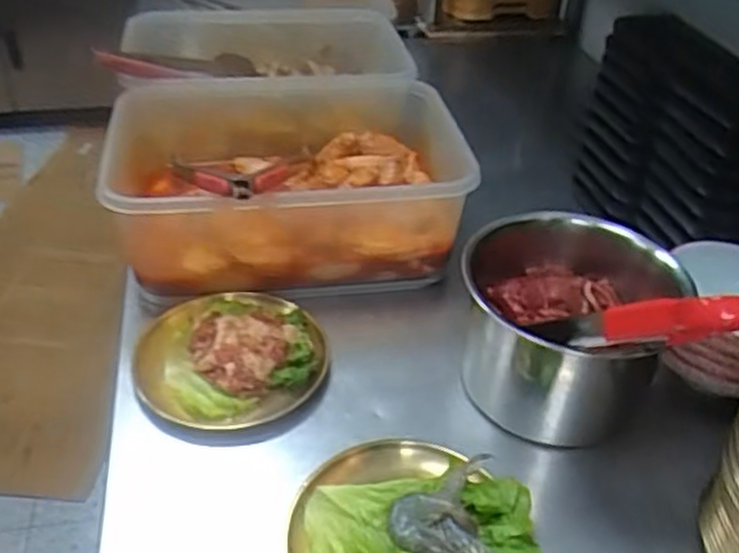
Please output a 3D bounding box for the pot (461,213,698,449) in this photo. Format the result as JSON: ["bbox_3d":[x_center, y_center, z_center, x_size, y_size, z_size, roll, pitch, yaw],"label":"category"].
[{"bbox_3d":[0.149,0.034,0.589,0.151,0.123,0.160,2,38,-2],"label":"pot"}]

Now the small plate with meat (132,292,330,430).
[{"bbox_3d":[-0.120,0.064,0.640,0.164,0.033,0.156,-3,39,-8],"label":"small plate with meat"}]

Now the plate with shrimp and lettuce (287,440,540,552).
[{"bbox_3d":[0.028,0.181,0.505,0.161,0.031,0.148,2,38,-2],"label":"plate with shrimp and lettuce"}]

